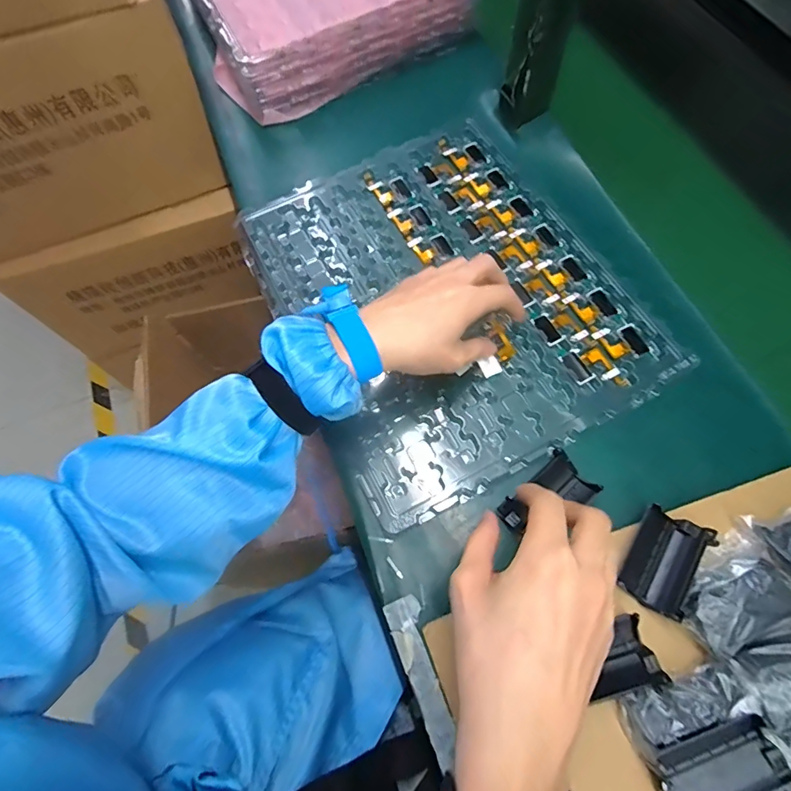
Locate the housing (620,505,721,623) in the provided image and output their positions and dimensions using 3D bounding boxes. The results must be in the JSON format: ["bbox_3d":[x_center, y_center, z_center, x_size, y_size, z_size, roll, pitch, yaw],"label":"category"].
[{"bbox_3d":[0.195,0.120,0.341,0.039,0.026,0.068,29,72,13],"label":"housing"}]

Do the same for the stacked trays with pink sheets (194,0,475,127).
[{"bbox_3d":[-0.114,-0.534,0.610,0.304,0.074,0.356,-25,69,-8],"label":"stacked trays with pink sheets"}]

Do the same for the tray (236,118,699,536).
[{"bbox_3d":[0.044,-0.104,0.450,0.294,0.014,0.362,-26,69,-8],"label":"tray"}]

